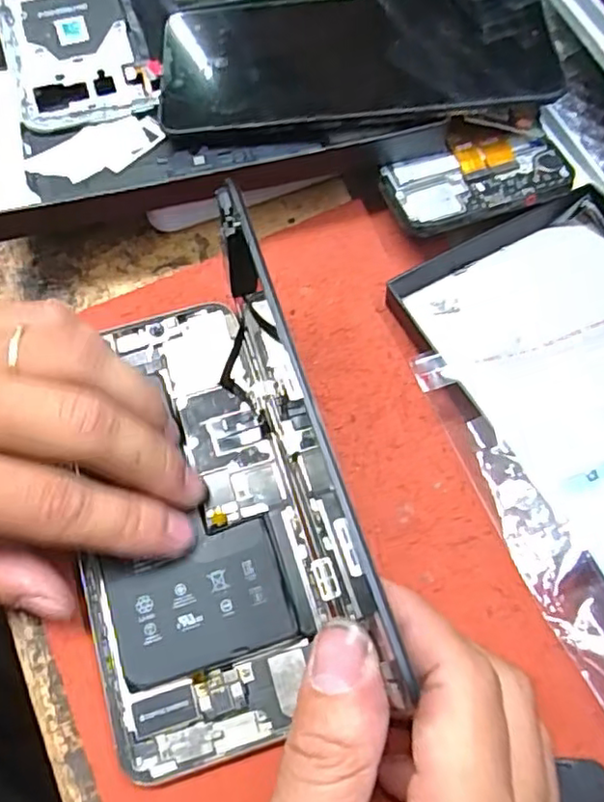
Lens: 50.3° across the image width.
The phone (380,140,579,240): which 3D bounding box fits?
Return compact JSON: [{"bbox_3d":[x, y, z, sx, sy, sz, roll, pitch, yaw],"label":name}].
[{"bbox_3d":[0.071,-0.087,0.260,0.072,0.011,0.034,-15,70,-5],"label":"phone"}]

